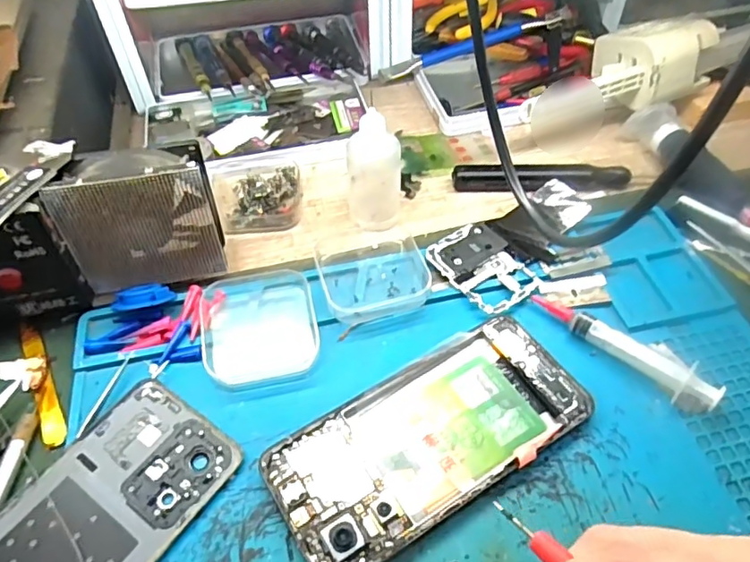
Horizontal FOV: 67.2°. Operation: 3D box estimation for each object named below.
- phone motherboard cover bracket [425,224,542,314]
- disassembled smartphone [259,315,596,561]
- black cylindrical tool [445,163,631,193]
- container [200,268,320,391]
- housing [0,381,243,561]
[{"bbox_3d":[0.067,-0.010,0.348,0.049,0.004,0.064,-28,56,-20],"label":"phone motherboard cover bracket"},{"bbox_3d":[0.028,0.076,0.280,0.157,0.008,0.072,-27,56,-19],"label":"disassembled smartphone"},{"bbox_3d":[0.120,-0.075,0.411,0.124,0.017,0.017,0,52,1],"label":"black cylindrical tool"},{"bbox_3d":[-0.066,0.026,0.327,0.063,0.018,0.074,-12,52,-9],"label":"container"},{"bbox_3d":[-0.137,0.118,0.249,0.071,0.009,0.159,28,57,21],"label":"housing"}]

